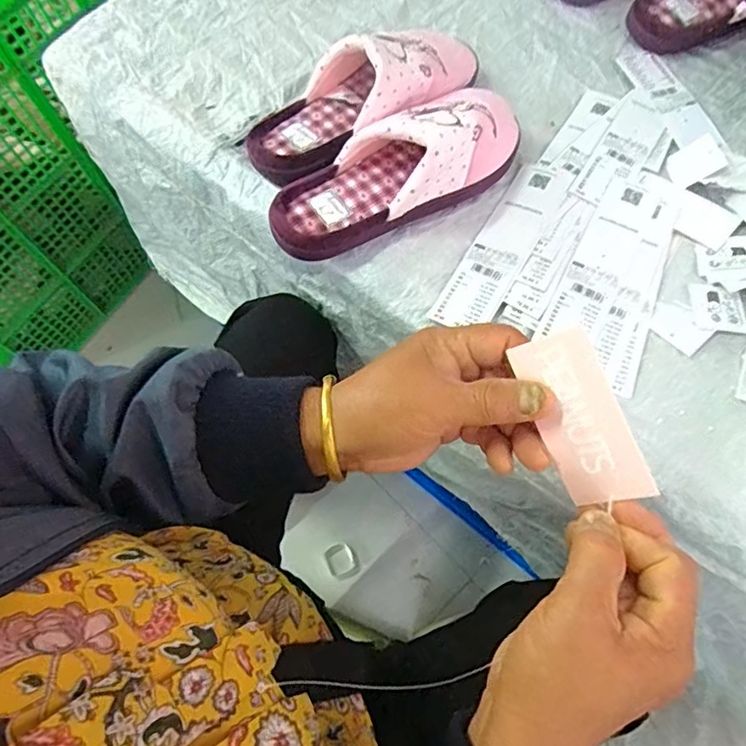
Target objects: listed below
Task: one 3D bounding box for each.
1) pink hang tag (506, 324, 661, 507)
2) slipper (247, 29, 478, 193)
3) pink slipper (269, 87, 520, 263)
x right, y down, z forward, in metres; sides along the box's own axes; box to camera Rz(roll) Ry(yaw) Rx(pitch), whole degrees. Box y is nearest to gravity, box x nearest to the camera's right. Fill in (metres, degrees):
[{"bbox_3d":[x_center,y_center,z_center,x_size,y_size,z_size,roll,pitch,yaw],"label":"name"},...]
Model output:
[{"bbox_3d":[0.106,0.024,0.274,0.004,0.042,0.093,-30,96,-53],"label":"pink hang tag"},{"bbox_3d":[-0.007,-0.262,0.491,0.241,0.075,0.089,-35,69,-12],"label":"slipper"},{"bbox_3d":[0.019,-0.177,0.450,0.229,0.075,0.084,-32,69,-11],"label":"pink slipper"}]

